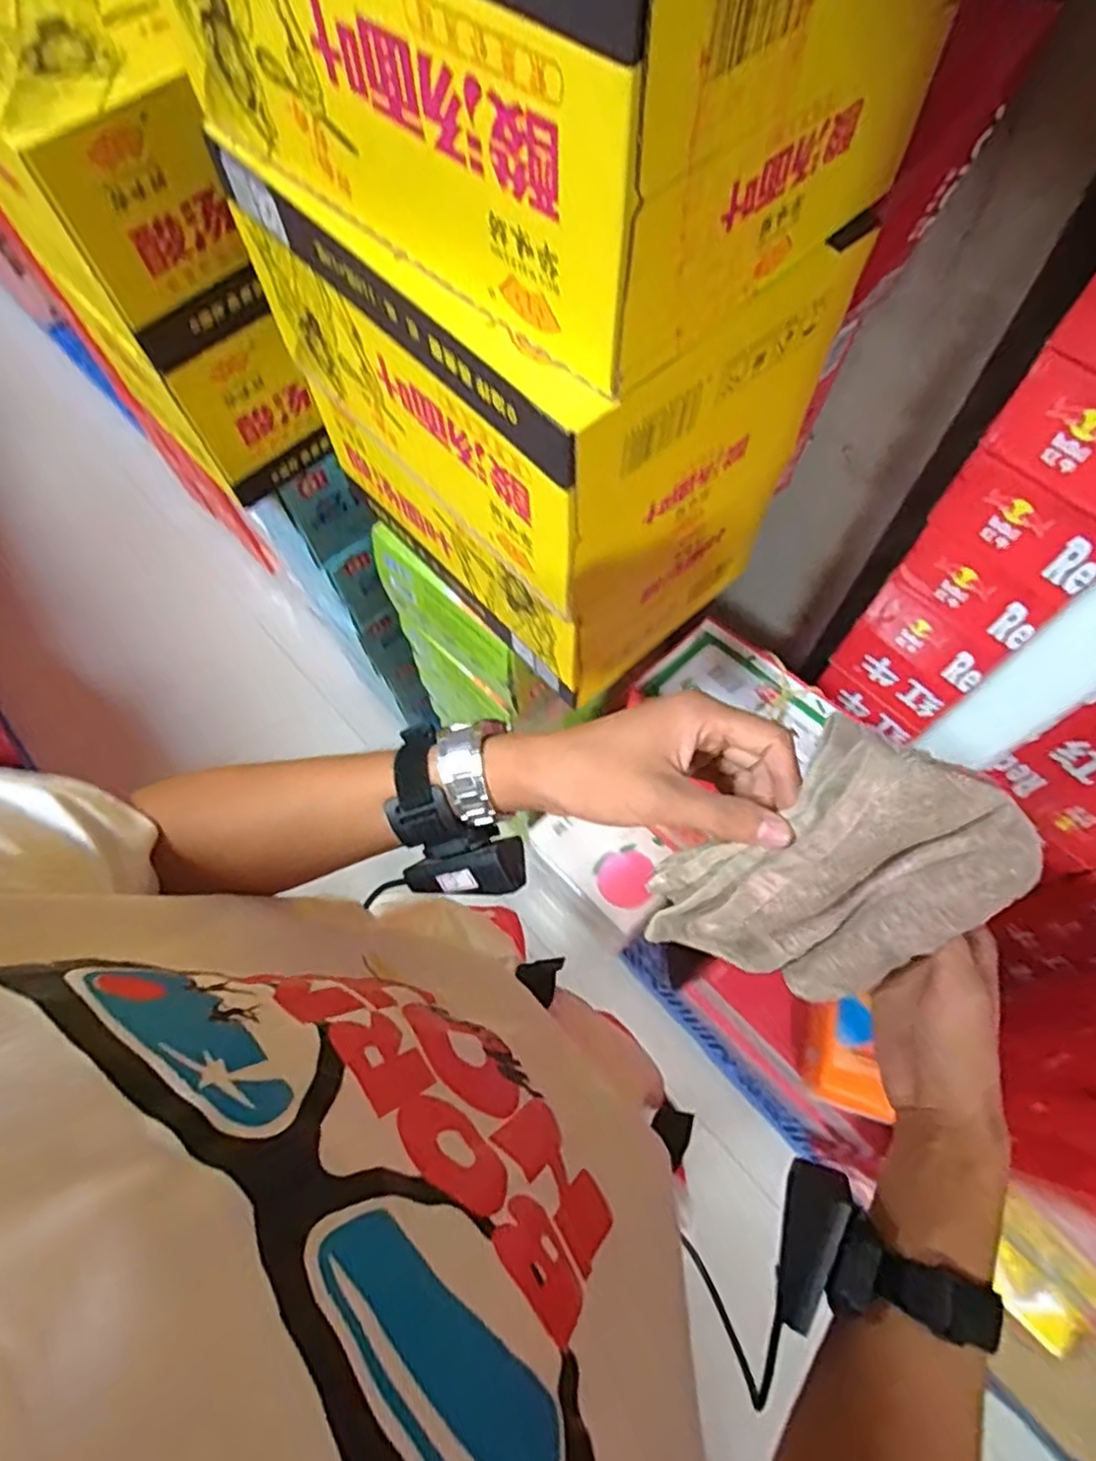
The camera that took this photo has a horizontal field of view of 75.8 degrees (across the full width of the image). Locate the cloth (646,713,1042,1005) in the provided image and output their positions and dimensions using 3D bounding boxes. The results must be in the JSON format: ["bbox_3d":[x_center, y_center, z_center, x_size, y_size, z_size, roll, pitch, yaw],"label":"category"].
[{"bbox_3d":[0.149,0.082,0.364,0.132,0.169,0.028,33,30,-20],"label":"cloth"}]

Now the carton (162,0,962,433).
[{"bbox_3d":[-0.006,-0.422,0.388,0.288,0.198,0.382,-39,72,-13],"label":"carton"}]

